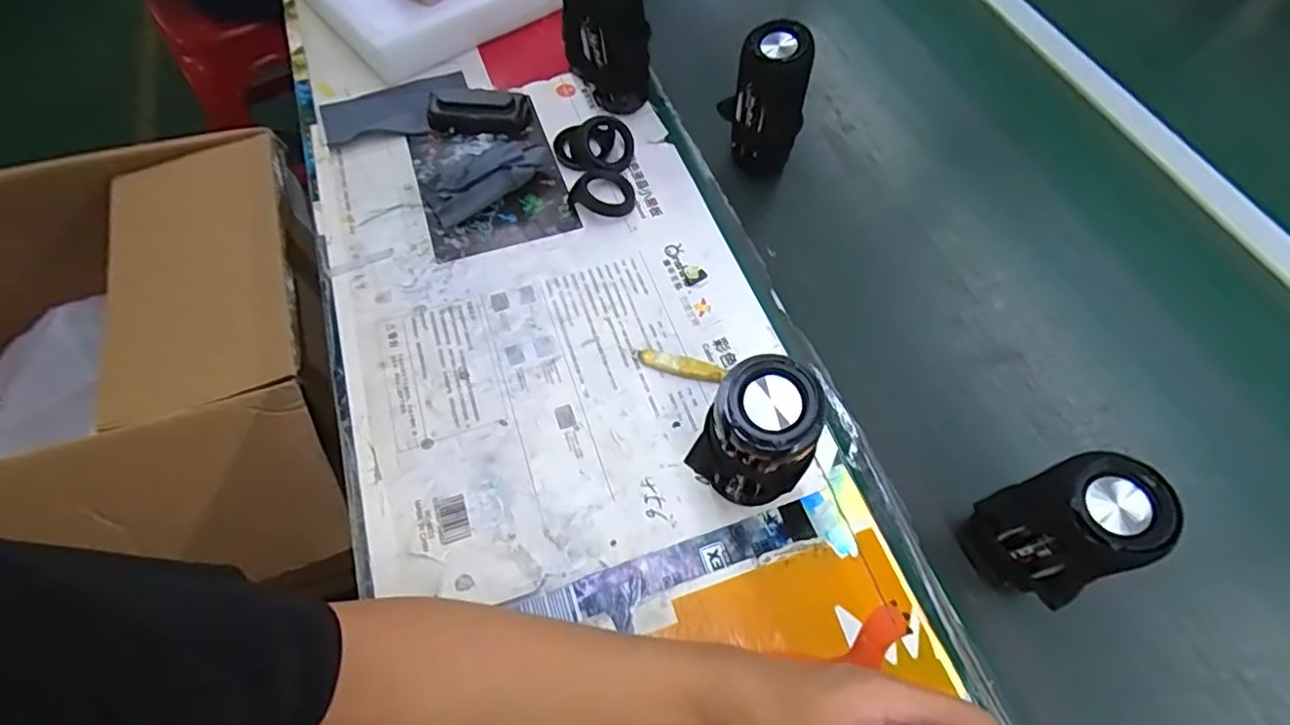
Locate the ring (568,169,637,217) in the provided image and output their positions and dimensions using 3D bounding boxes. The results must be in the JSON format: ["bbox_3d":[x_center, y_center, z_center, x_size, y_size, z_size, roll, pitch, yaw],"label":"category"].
[{"bbox_3d":[-0.039,-0.173,0.617,0.065,0.013,0.058,24,63,11],"label":"ring"}]

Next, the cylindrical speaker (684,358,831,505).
[{"bbox_3d":[0.073,0.059,0.409,0.067,0.157,0.052,31,65,15],"label":"cylindrical speaker"}]

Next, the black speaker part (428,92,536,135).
[{"bbox_3d":[-0.181,-0.278,0.665,0.113,0.026,0.046,0,61,-2],"label":"black speaker part"}]

